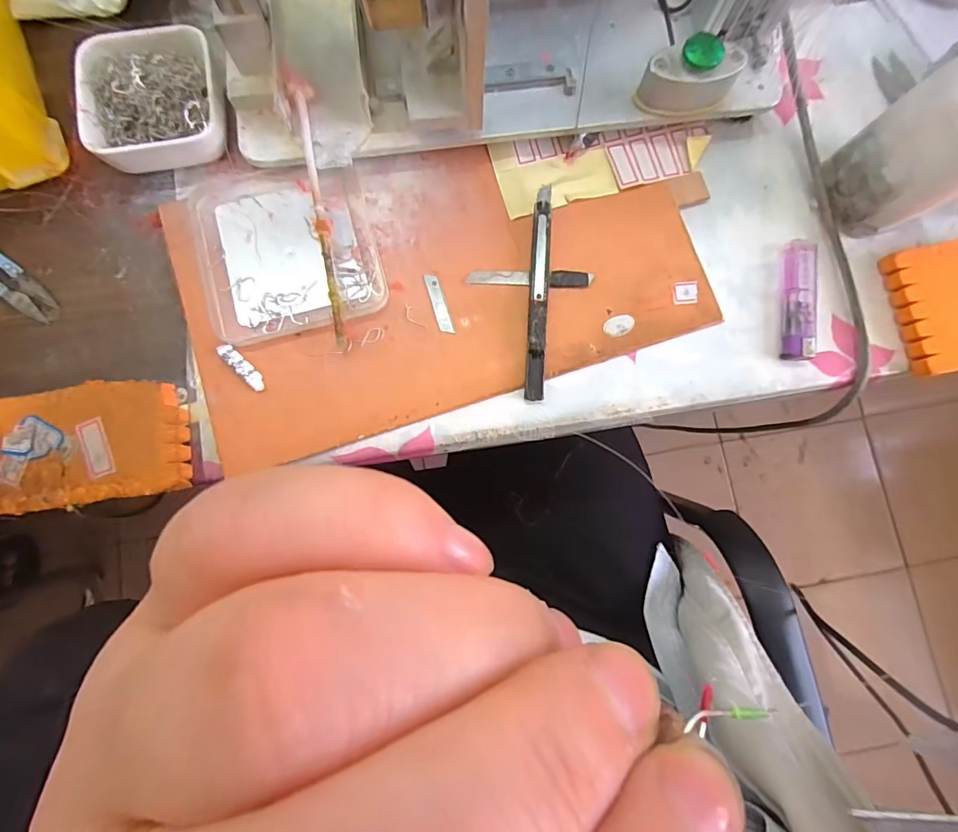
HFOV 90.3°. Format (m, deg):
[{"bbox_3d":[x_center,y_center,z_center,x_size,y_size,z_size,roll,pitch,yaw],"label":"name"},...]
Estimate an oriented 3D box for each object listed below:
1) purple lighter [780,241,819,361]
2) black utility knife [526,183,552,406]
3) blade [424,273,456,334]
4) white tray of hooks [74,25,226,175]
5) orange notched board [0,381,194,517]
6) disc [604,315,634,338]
[{"bbox_3d":[0.203,-0.074,0.300,0.019,0.007,0.079,7,83,1],"label":"purple lighter"},{"bbox_3d":[0.038,-0.079,0.298,0.012,0.009,0.137,3,83,0],"label":"black utility knife"},{"bbox_3d":[-0.025,-0.071,0.301,0.009,0.004,0.040,-18,84,-2],"label":"blade"},{"bbox_3d":[-0.206,-0.201,0.307,0.082,0.028,0.087,-7,83,-1],"label":"white tray of hooks"},{"bbox_3d":[-0.267,0.022,0.282,0.186,0.019,0.068,-9,83,-1],"label":"orange notched board"},{"bbox_3d":[0.089,-0.057,0.300,0.019,0.004,0.013,-19,84,-2],"label":"disc"}]

